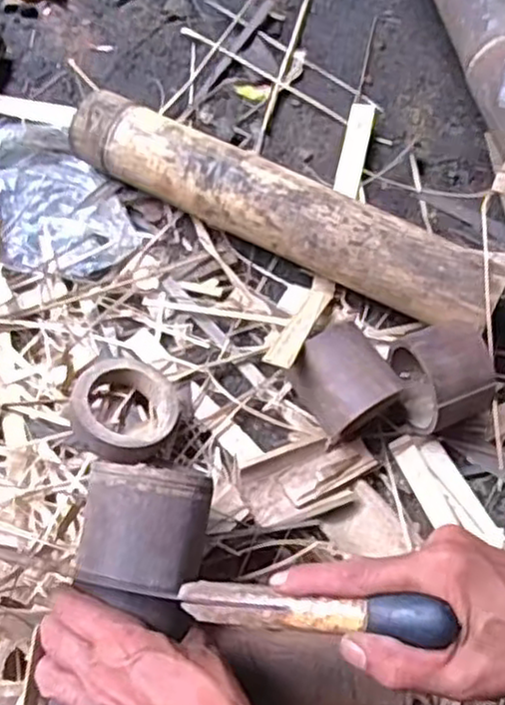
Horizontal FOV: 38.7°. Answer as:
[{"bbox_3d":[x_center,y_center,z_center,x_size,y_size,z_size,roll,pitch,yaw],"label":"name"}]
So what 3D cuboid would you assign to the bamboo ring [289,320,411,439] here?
[{"bbox_3d":[0.080,0.029,0.612,0.081,0.067,0.082,-37,71,-18],"label":"bamboo ring"}]

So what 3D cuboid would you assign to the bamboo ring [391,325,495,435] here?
[{"bbox_3d":[0.160,0.019,0.607,0.068,0.078,0.082,-15,65,-9],"label":"bamboo ring"}]

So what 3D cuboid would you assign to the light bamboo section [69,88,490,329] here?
[{"bbox_3d":[0.010,-0.140,0.688,0.420,0.076,0.068,27,67,14],"label":"light bamboo section"}]

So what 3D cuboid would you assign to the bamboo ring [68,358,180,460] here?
[{"bbox_3d":[-0.106,0.048,0.602,0.090,0.025,0.090,9,51,-11],"label":"bamboo ring"}]

